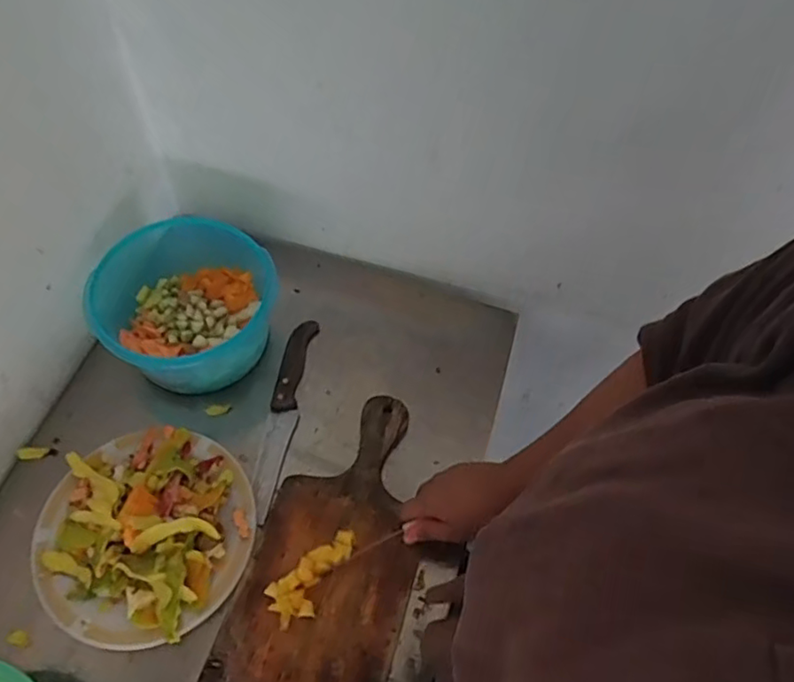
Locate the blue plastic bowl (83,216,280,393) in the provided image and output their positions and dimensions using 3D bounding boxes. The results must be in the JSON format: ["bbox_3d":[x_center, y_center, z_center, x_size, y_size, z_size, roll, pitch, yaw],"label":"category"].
[{"bbox_3d":[-0.254,-0.037,0.716,0.184,0.124,0.186,2,58,-3],"label":"blue plastic bowl"}]

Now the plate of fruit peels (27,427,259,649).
[{"bbox_3d":[-0.264,0.188,0.616,0.215,0.042,0.212,2,58,-3],"label":"plate of fruit peels"}]

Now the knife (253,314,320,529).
[{"bbox_3d":[-0.137,0.080,0.716,0.037,0.019,0.247,8,58,1],"label":"knife"}]

